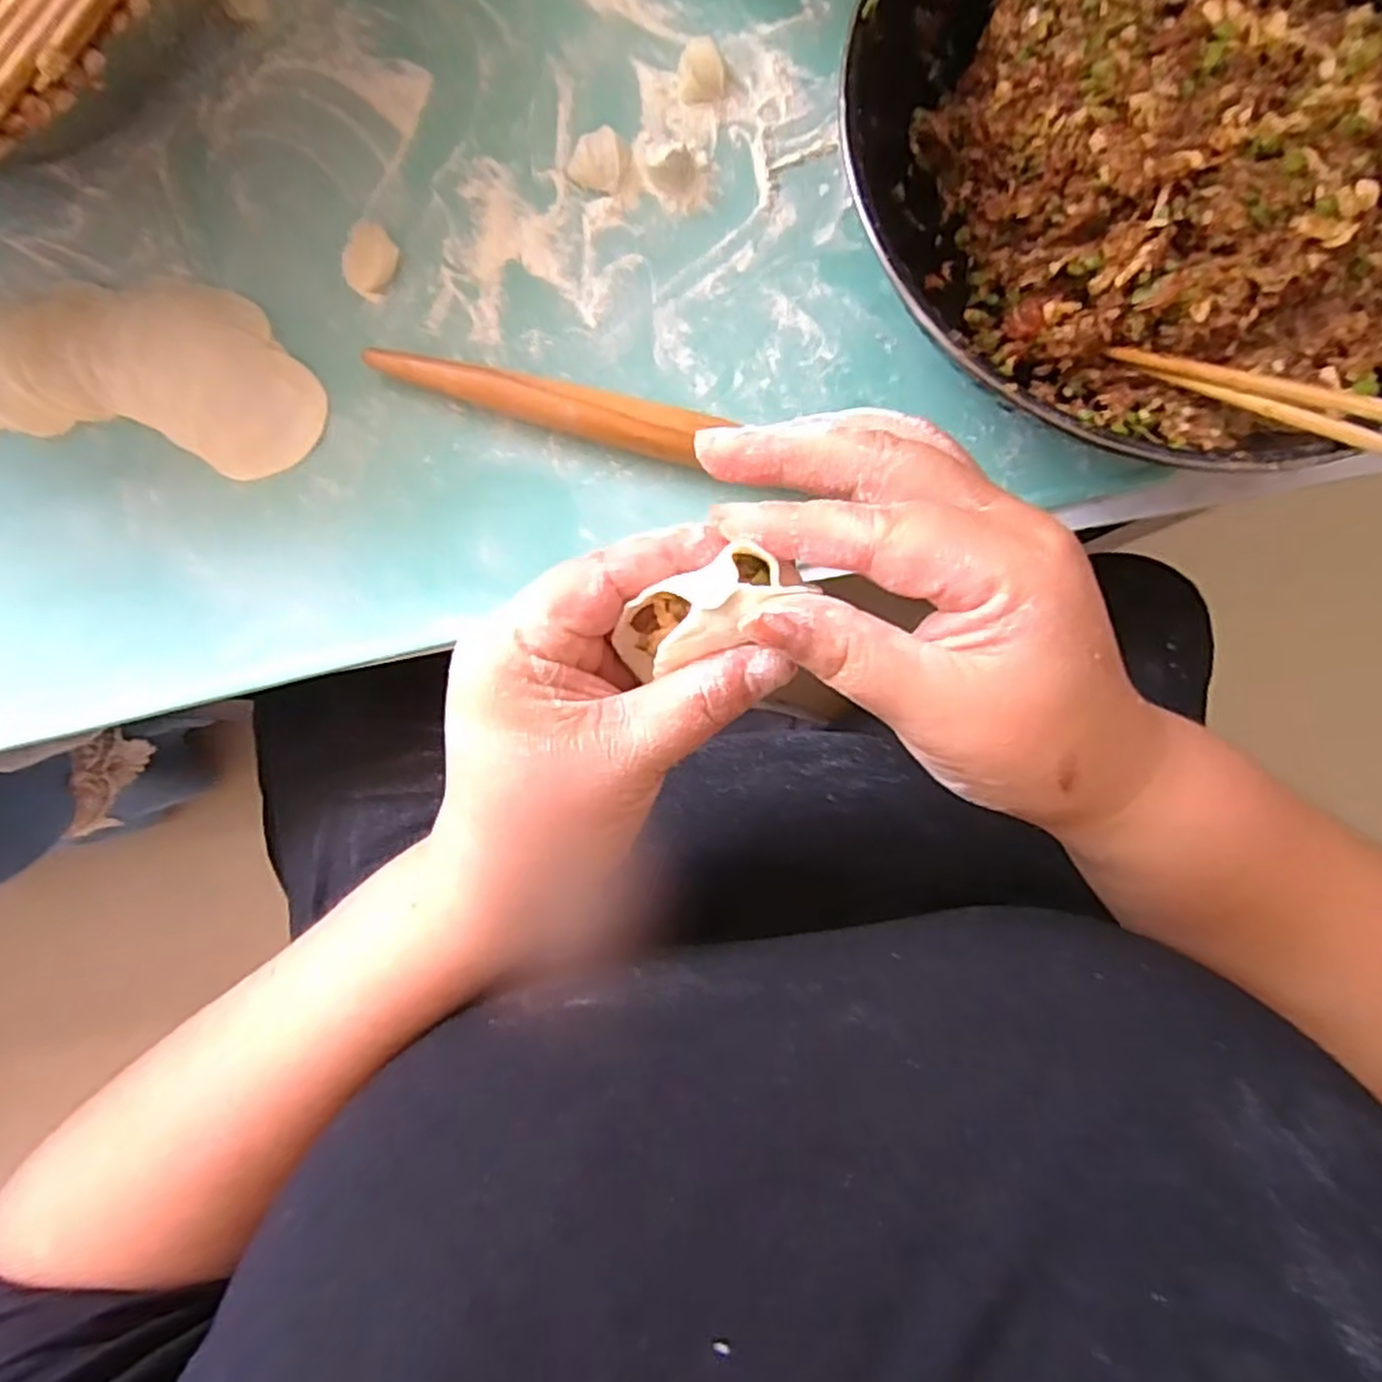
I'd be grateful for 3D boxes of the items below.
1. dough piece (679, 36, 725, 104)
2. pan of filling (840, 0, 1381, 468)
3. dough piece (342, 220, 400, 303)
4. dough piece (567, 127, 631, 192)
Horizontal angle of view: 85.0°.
[{"bbox_3d":[0.005,-0.332,0.401,0.023,0.011,0.030,-4,86,-3],"label":"dough piece"},{"bbox_3d":[0.221,-0.246,0.364,0.299,0.091,0.301,0,86,-3],"label":"pan of filling"},{"bbox_3d":[-0.166,-0.222,0.388,0.025,0.010,0.033,24,85,-1],"label":"dough piece"},{"bbox_3d":[-0.048,-0.279,0.395,0.029,0.014,0.027,12,85,-2],"label":"dough piece"}]

